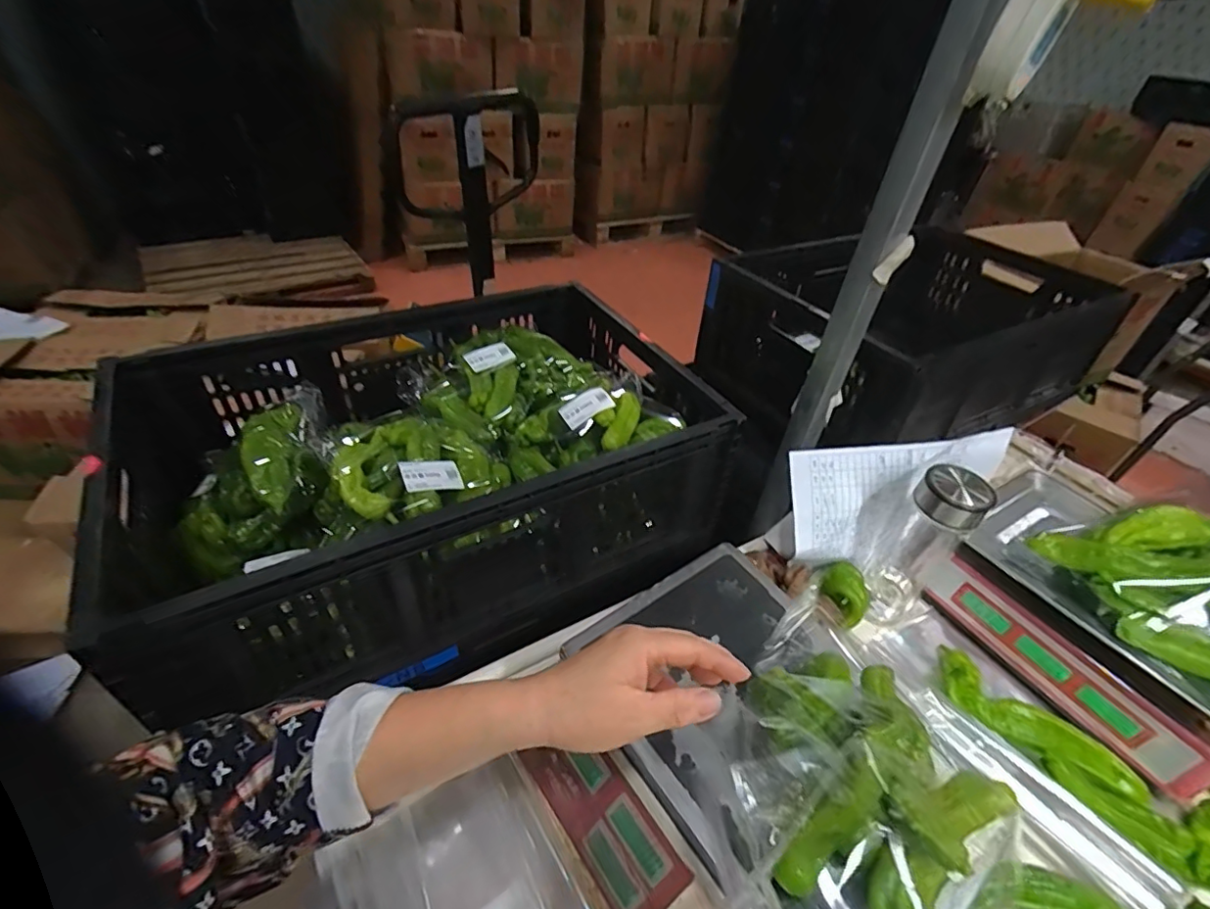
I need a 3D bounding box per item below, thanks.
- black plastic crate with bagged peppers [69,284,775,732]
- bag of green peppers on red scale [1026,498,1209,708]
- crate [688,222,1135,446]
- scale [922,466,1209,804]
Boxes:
[{"bbox_3d":[-0.204,-0.004,0.742,0.653,0.211,0.567,-11,43,-19],"label":"black plastic crate with bagged peppers"},{"bbox_3d":[0.650,0.156,0.597,0.178,0.089,0.245,-12,44,-19],"label":"bag of green peppers on red scale"},{"bbox_3d":[0.575,-0.229,1.063,0.717,0.268,0.483,-14,44,-21],"label":"crate"},{"bbox_3d":[0.617,0.192,0.687,0.265,0.116,0.339,-17,46,-24],"label":"scale"}]

